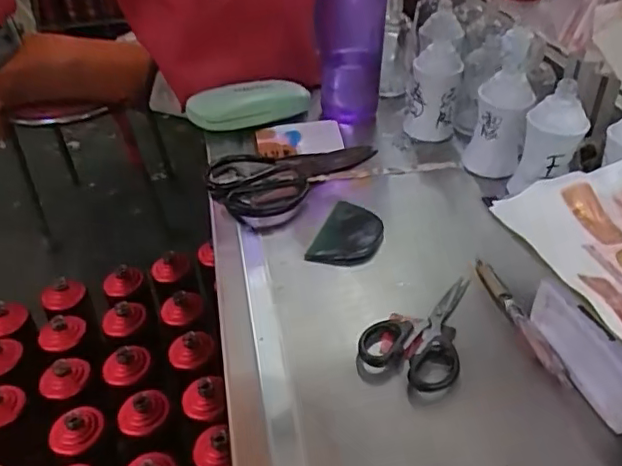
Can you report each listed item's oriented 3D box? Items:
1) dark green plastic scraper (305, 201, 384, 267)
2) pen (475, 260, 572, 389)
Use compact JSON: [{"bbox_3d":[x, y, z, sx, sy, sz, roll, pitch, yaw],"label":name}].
[{"bbox_3d":[0.037,-0.001,0.540,0.057,0.011,0.092,11,40,17],"label":"dark green plastic scraper"},{"bbox_3d":[0.160,0.066,0.451,0.015,0.013,0.128,-11,39,-11],"label":"pen"}]

